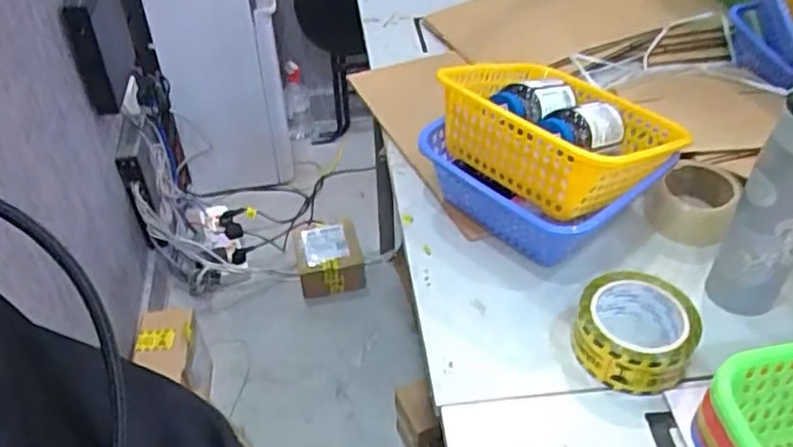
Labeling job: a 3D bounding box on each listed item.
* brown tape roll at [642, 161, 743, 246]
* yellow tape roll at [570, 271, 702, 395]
[{"bbox_3d":[0.338,-0.025,0.770,0.089,0.048,0.098,20,46,23],"label":"brown tape roll"},{"bbox_3d":[0.222,0.102,0.631,0.104,0.055,0.108,0,42,0],"label":"yellow tape roll"}]

